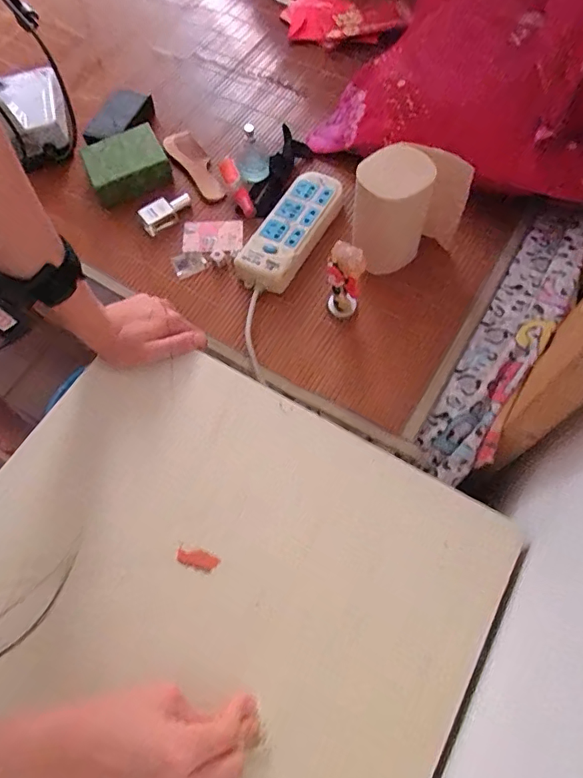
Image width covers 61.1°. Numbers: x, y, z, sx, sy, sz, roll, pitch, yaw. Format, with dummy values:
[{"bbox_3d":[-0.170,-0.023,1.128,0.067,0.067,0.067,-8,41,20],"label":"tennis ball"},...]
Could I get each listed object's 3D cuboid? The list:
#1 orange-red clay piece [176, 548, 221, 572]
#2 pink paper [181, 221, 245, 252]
[{"bbox_3d":[-0.086,0.155,0.451,0.039,0.004,0.016,15,67,9],"label":"orange-red clay piece"},{"bbox_3d":[-0.118,-0.226,0.730,0.091,0.008,0.063,0,65,2],"label":"pink paper"}]

